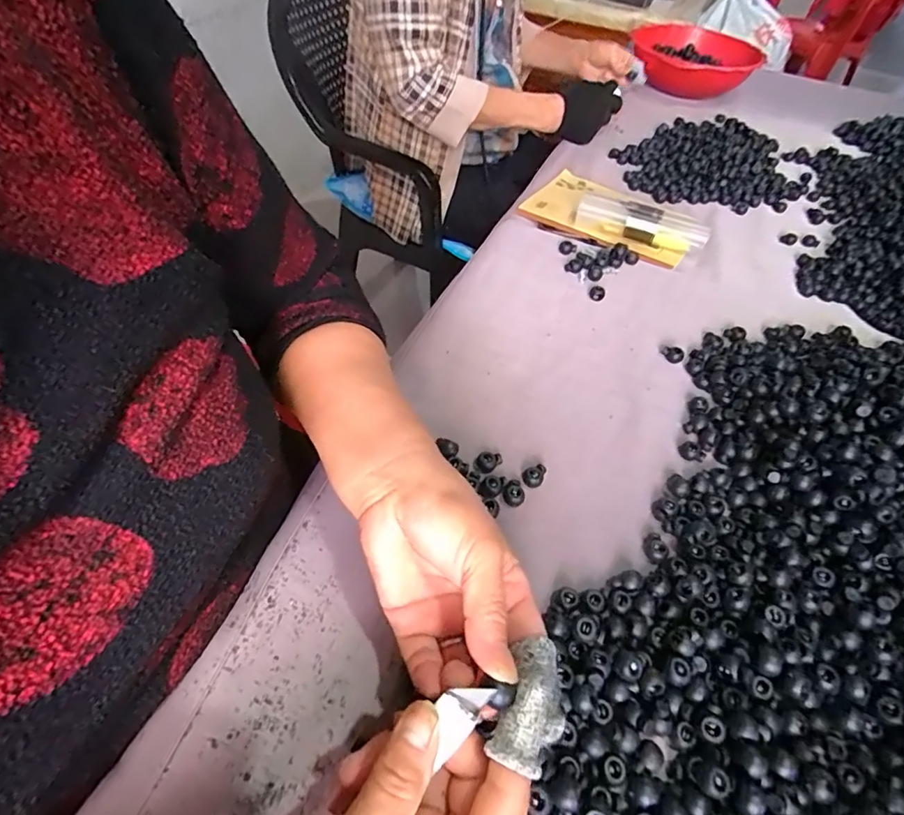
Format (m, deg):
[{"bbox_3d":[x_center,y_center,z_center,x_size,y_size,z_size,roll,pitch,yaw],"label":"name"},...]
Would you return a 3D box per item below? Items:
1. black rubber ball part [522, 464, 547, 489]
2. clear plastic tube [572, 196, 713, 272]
[{"bbox_3d":[0.063,0.052,0.376,0.016,0.009,0.018,26,54,15],"label":"black rubber ball part"},{"bbox_3d":[0.223,-0.215,0.585,0.153,0.038,0.037,29,55,17],"label":"clear plastic tube"}]

